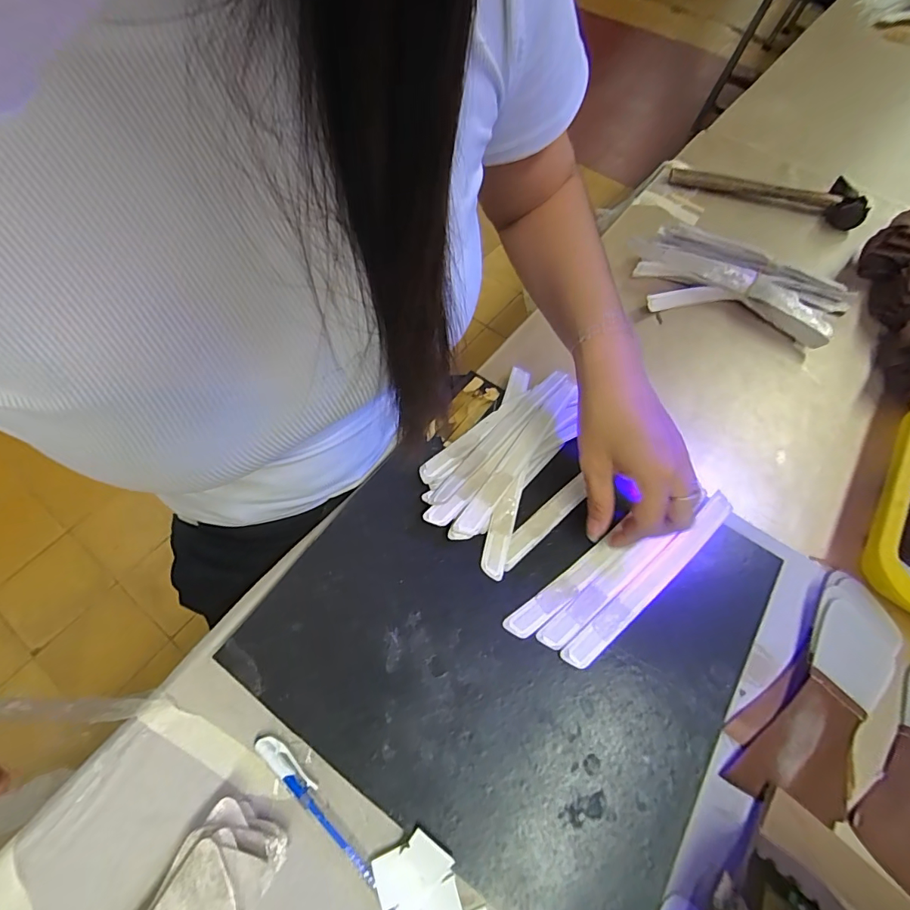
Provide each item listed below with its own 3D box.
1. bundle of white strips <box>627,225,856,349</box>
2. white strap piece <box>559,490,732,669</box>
[{"bbox_3d":[0.315,-0.195,0.506,0.236,0.035,0.108,20,64,8],"label":"bundle of white strips"},{"bbox_3d":[0.154,0.092,0.343,0.190,0.006,0.022,-37,77,-19],"label":"white strap piece"}]

